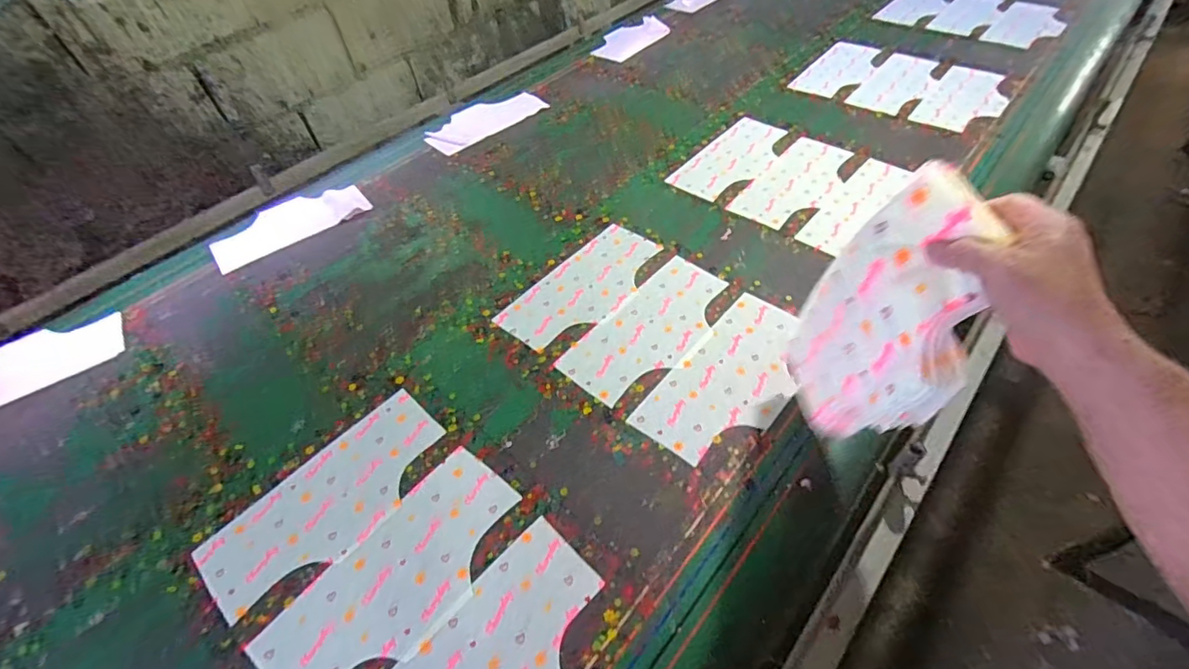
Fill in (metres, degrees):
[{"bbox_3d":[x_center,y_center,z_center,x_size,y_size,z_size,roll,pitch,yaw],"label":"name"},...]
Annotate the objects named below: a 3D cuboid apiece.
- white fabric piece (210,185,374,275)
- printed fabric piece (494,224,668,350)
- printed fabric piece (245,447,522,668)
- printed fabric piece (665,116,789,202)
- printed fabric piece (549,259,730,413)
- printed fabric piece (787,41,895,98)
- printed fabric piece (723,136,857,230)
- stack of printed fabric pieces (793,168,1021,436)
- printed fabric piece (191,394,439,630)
[{"bbox_3d":[-0.625,-0.237,1.061,0.295,0.013,0.153,-31,55,-19],"label":"white fabric piece"},{"bbox_3d":[-0.015,-0.084,0.891,0.146,0.008,0.305,34,61,27],"label":"printed fabric piece"},{"bbox_3d":[-0.226,0.283,0.607,0.148,0.009,0.305,32,60,26],"label":"printed fabric piece"},{"bbox_3d":[0.297,-0.378,1.108,0.140,0.011,0.312,31,59,26],"label":"printed fabric piece"},{"bbox_3d":[0.092,-0.012,0.823,0.140,0.005,0.306,34,61,27],"label":"printed fabric piece"},{"bbox_3d":[0.634,-0.685,1.333,0.161,0.008,0.299,32,62,32],"label":"printed fabric piece"},{"bbox_3d":[0.408,-0.309,1.038,0.142,0.007,0.319,31,59,26],"label":"printed fabric piece"},{"bbox_3d":[0.278,0.006,0.517,0.046,0.301,0.169,-9,63,-11],"label":"stack of printed fabric pieces"},{"bbox_3d":[-0.341,0.211,0.673,0.147,0.009,0.309,32,60,26],"label":"printed fabric piece"}]

